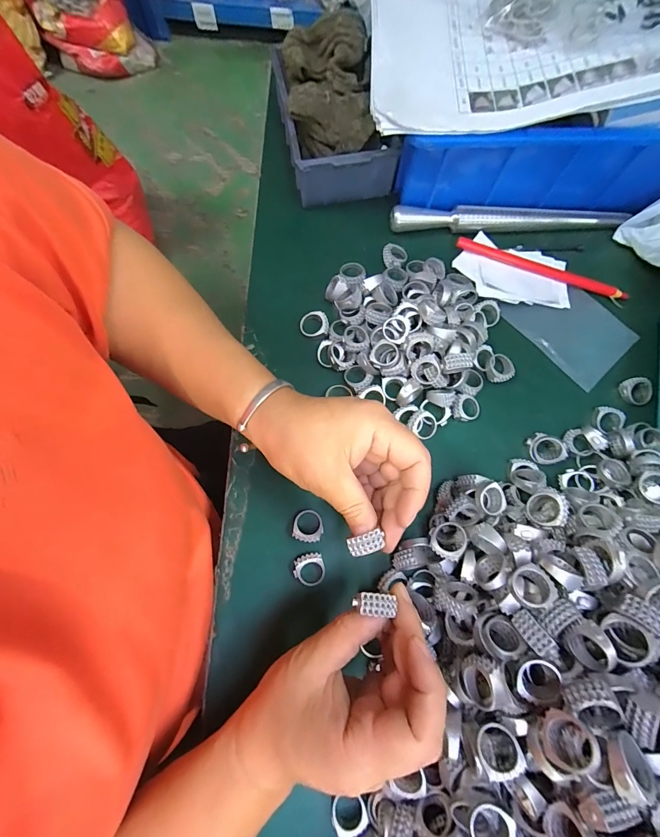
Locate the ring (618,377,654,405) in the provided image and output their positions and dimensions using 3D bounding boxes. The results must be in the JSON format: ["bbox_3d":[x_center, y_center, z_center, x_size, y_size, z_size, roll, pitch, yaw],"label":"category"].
[{"bbox_3d":[0.266,-0.024,0.312,0.024,0.007,0.023,0,75,-1],"label":"ring"}]

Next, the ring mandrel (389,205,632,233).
[{"bbox_3d":[0.167,-0.189,0.343,0.219,0.016,0.017,-2,75,-2],"label":"ring mandrel"}]

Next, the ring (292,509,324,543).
[{"bbox_3d":[-0.016,0.082,0.277,0.023,0.007,0.024,0,75,-1],"label":"ring"}]

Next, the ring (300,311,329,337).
[{"bbox_3d":[-0.014,-0.083,0.320,0.025,0.006,0.023,0,75,-1],"label":"ring"}]

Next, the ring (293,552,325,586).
[{"bbox_3d":[-0.015,0.113,0.269,0.023,0.009,0.023,-14,76,-5],"label":"ring"}]

